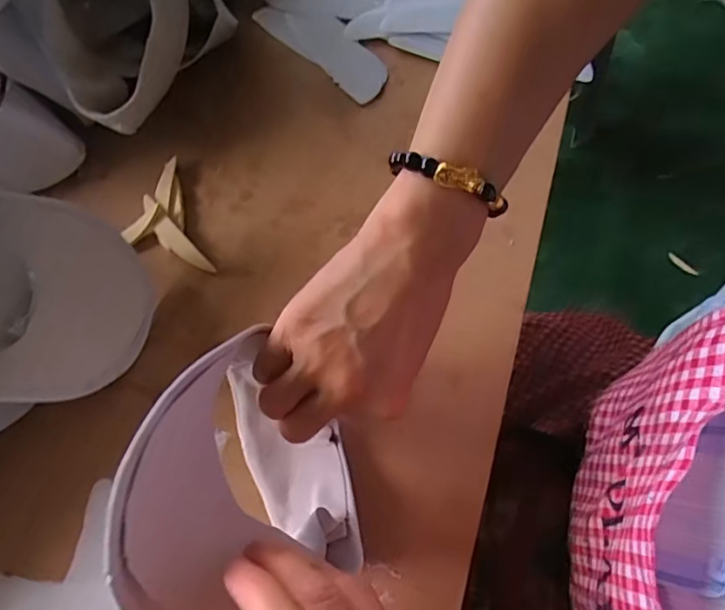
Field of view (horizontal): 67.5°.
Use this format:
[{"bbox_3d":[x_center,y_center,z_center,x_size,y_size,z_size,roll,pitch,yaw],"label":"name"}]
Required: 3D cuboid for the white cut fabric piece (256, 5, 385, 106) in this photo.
[{"bbox_3d":[-0.031,-0.227,0.468,0.047,0.006,0.152,-39,68,-15],"label":"white cut fabric piece"}]

